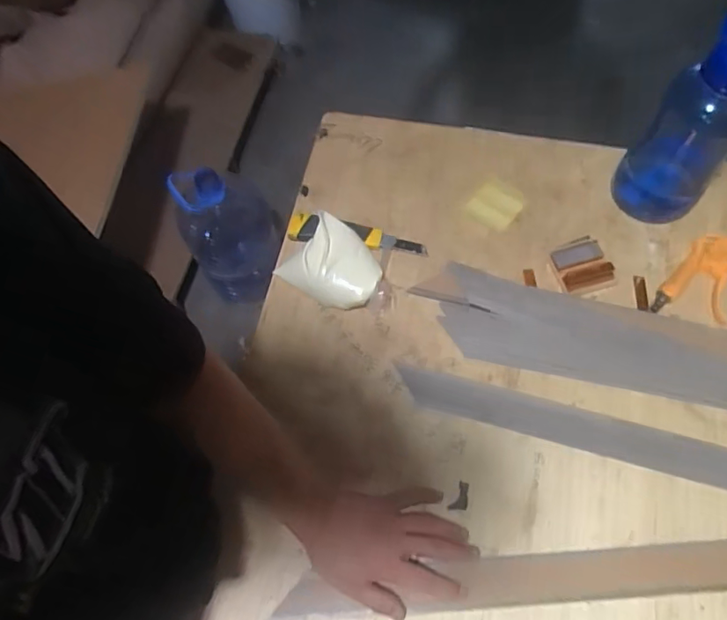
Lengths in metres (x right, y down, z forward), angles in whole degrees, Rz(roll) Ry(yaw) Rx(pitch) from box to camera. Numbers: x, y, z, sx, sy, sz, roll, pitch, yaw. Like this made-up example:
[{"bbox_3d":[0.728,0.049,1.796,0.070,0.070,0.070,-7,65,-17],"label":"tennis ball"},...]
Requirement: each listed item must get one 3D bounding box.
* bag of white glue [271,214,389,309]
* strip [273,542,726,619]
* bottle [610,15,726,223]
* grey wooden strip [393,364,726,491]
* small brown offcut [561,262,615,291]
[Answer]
[{"bbox_3d":[-0.034,-0.053,0.680,0.149,0.039,0.090,29,70,14],"label":"bag of white glue"},{"bbox_3d":[0.166,0.273,0.544,0.495,0.014,0.046,-3,61,0],"label":"strip"},{"bbox_3d":[0.388,-0.211,0.617,0.105,0.256,0.095,41,73,18],"label":"bottle"},{"bbox_3d":[0.279,0.144,0.598,0.481,0.006,0.048,14,74,9],"label":"grey wooden strip"},{"bbox_3d":[0.285,-0.042,0.674,0.061,0.015,0.025,-14,66,-4],"label":"small brown offcut"}]

